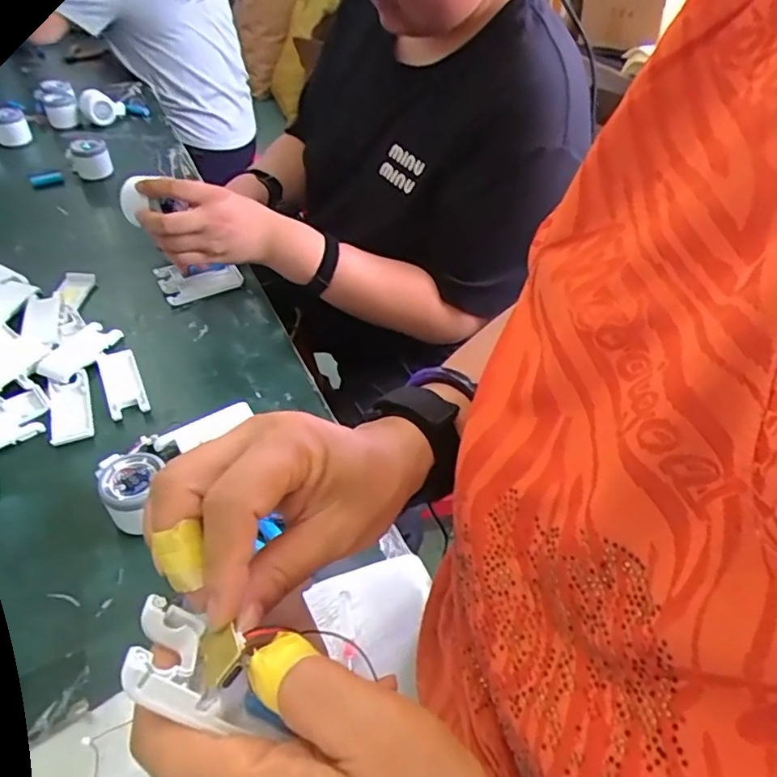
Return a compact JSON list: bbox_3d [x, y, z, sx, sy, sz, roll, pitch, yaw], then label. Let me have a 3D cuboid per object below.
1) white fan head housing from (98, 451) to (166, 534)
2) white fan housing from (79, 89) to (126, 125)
[{"bbox_3d":[-0.240,0.096,0.540,0.058,0.052,0.065,5,44,1],"label":"white fan head housing"},{"bbox_3d":[-0.570,-0.561,1.159,0.083,0.070,0.036,-16,47,-20],"label":"white fan housing"}]

